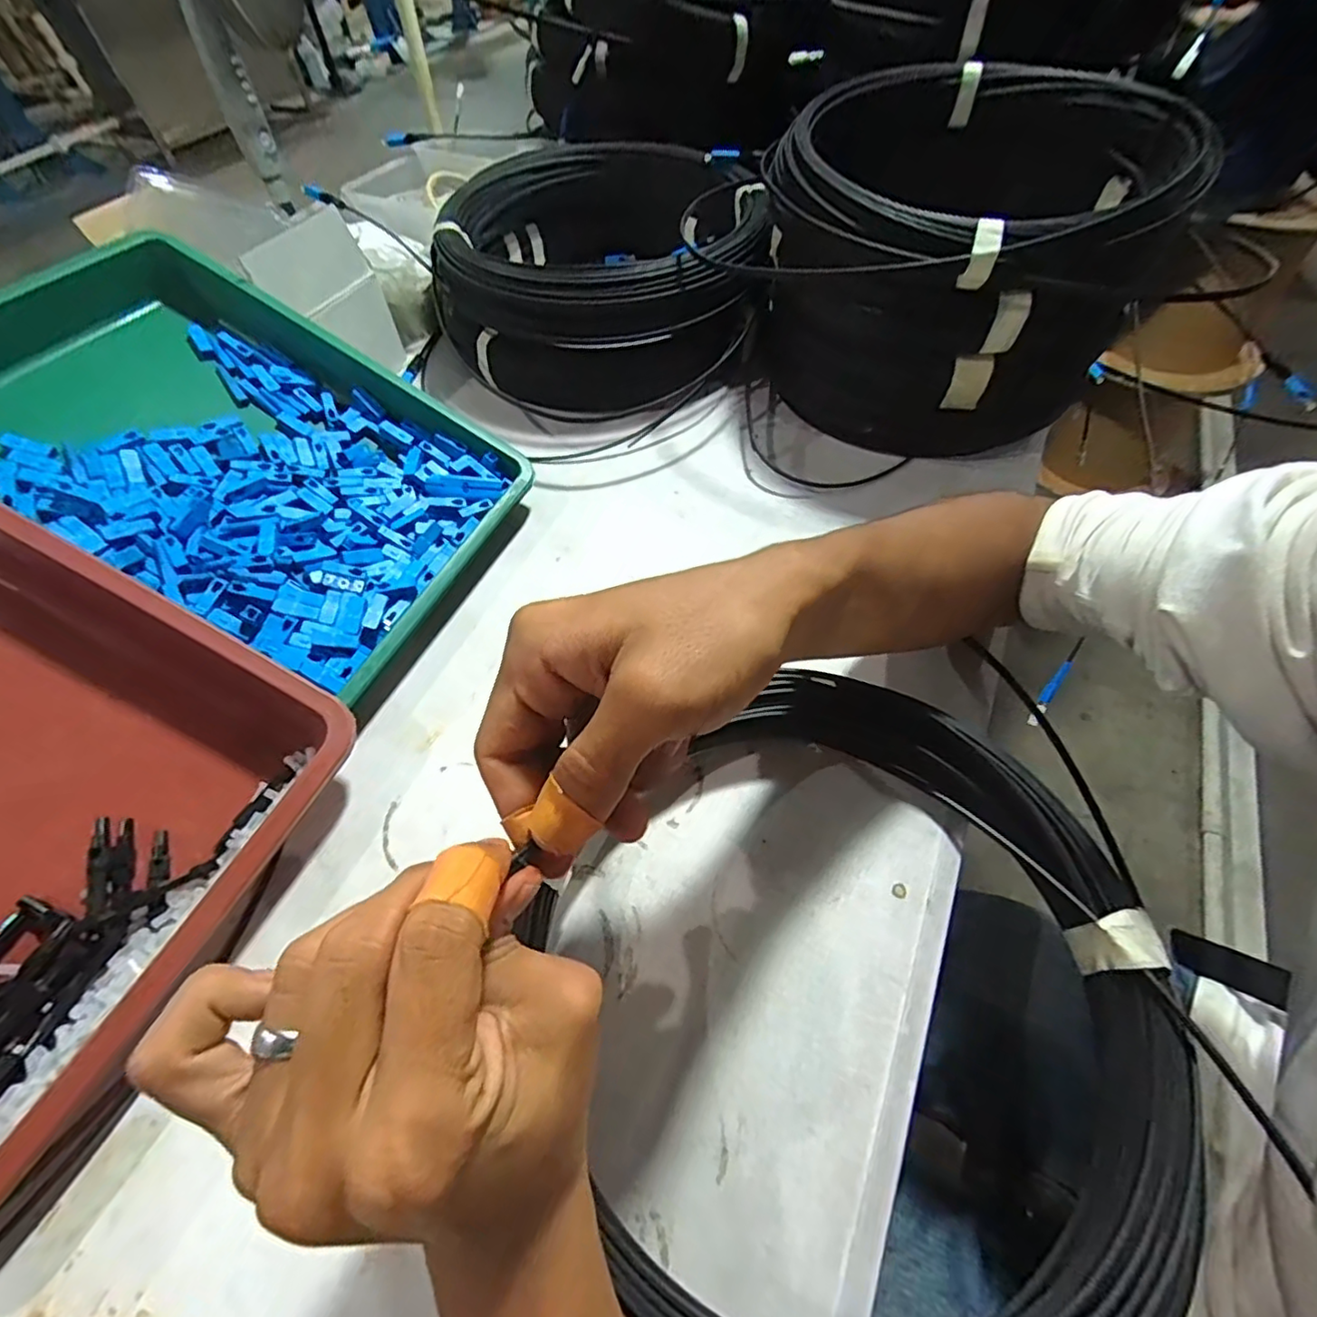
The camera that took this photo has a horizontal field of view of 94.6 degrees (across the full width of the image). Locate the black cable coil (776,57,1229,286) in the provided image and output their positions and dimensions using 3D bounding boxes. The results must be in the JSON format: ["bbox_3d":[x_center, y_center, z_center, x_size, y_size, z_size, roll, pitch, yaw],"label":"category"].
[{"bbox_3d":[0.223,-0.347,0.418,0.267,0.045,0.275,-2,56,2],"label":"black cable coil"}]

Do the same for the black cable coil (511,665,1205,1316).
[{"bbox_3d":[0.085,0.133,0.263,0.246,0.041,0.270,-2,56,2],"label":"black cable coil"}]

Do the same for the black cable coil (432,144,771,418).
[{"bbox_3d":[-0.053,-0.353,0.566,0.285,0.118,0.268,-2,56,2],"label":"black cable coil"}]

